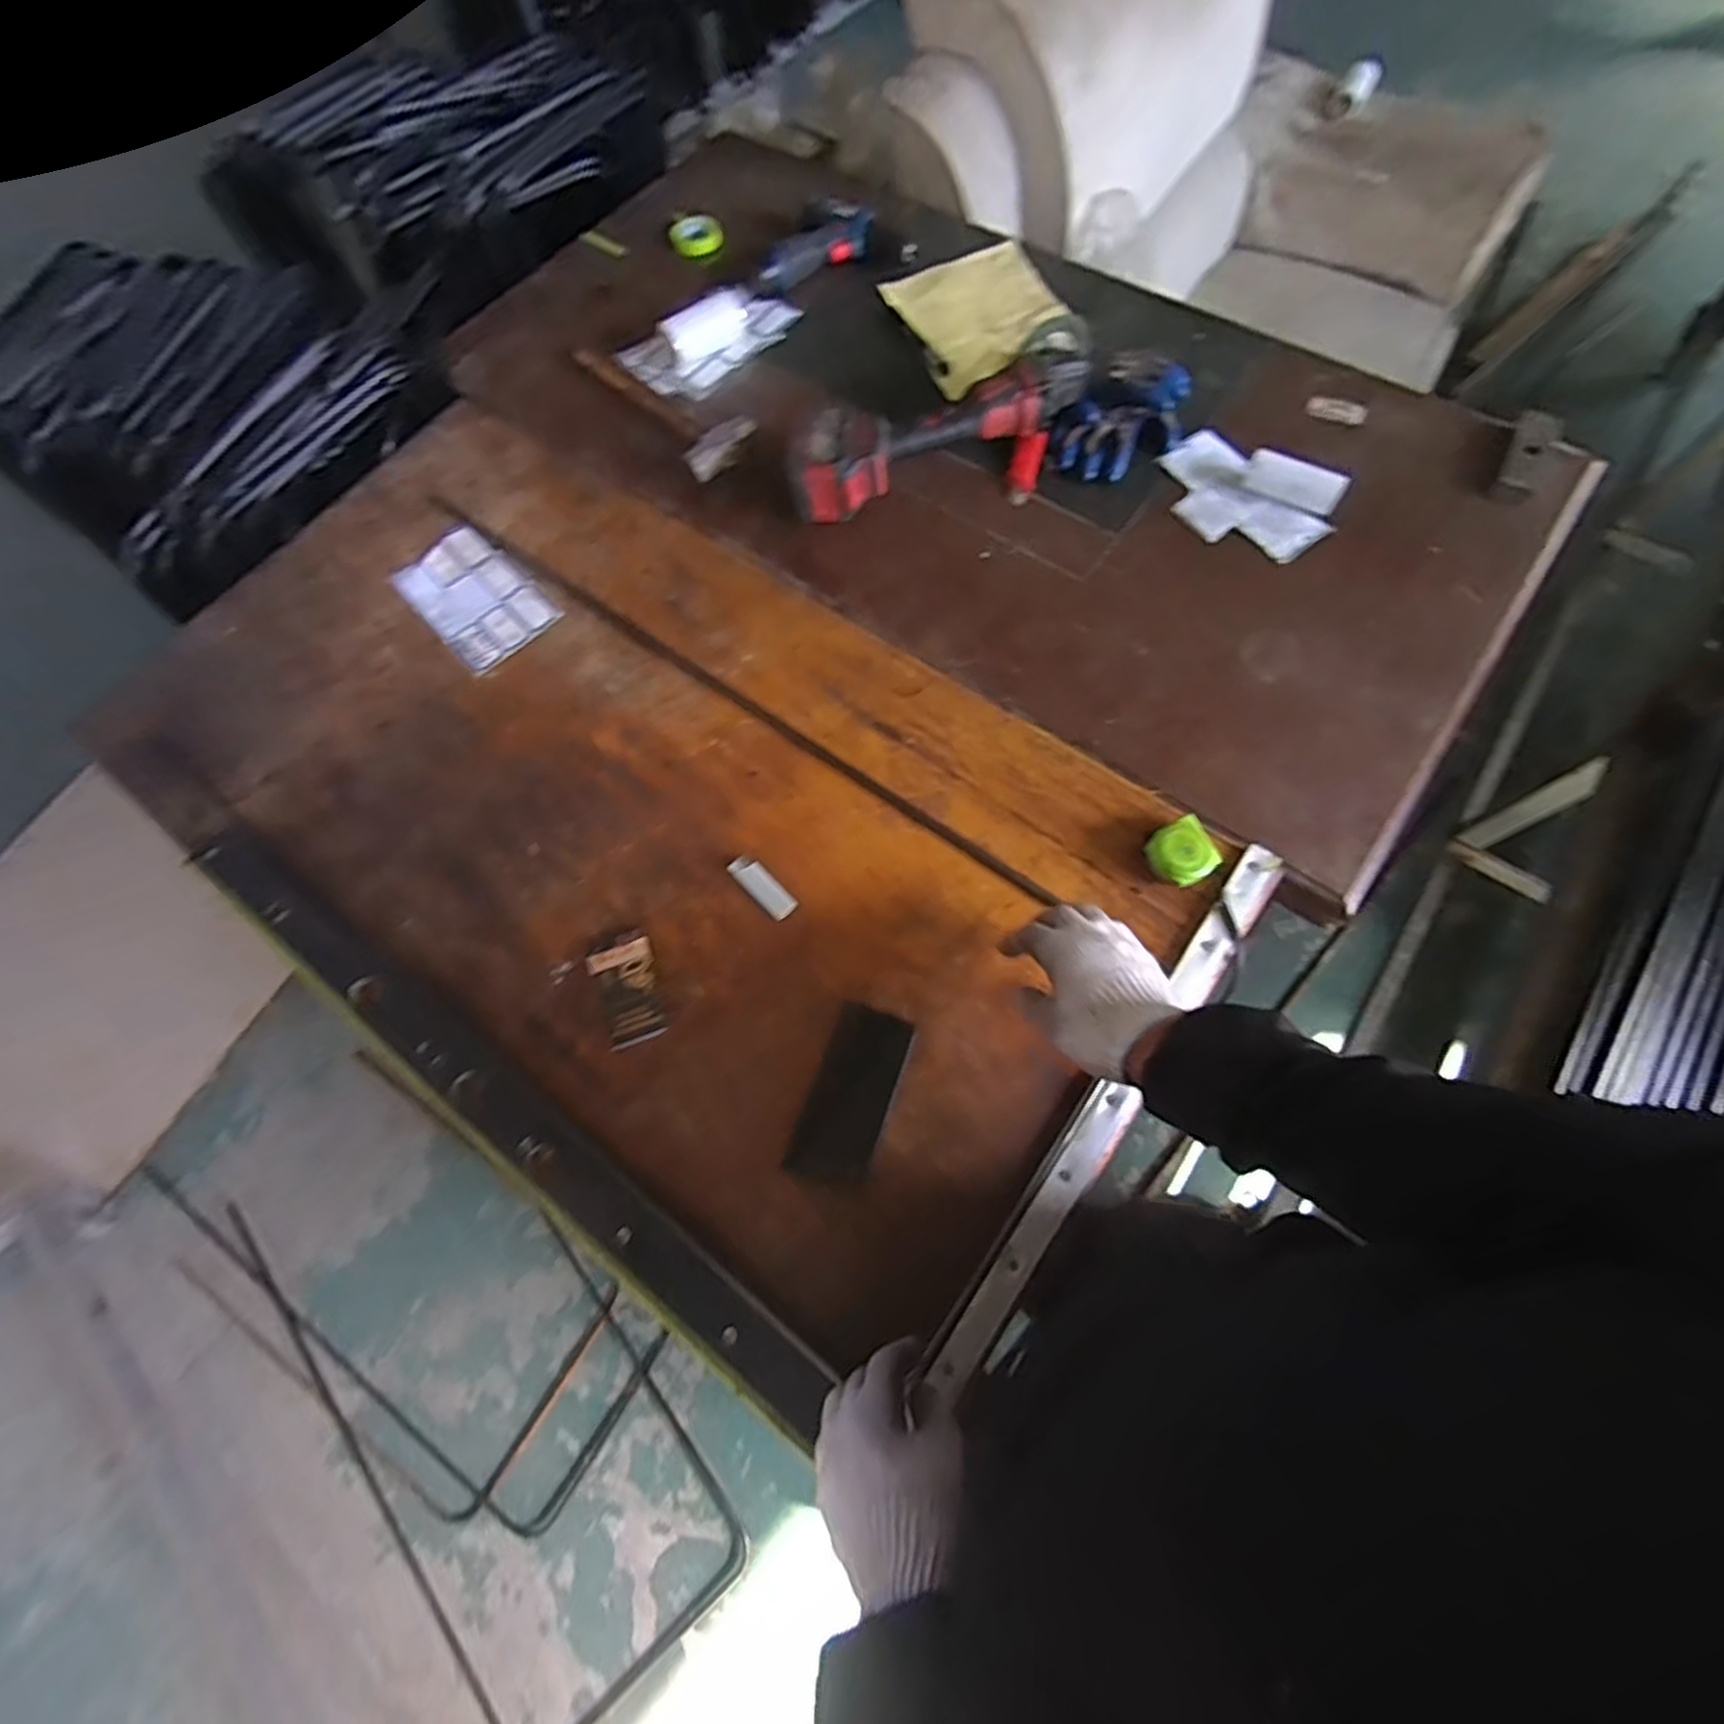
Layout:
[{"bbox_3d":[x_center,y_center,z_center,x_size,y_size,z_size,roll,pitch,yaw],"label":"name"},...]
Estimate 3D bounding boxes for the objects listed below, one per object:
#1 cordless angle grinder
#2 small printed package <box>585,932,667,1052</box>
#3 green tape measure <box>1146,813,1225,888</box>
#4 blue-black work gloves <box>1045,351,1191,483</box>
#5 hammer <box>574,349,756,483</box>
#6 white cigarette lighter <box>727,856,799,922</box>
[{"bbox_3d":[0.104,-0.493,0.864,0.389,0.093,0.151,-23,69,-6],"label":"cordless angle grinder"},{"bbox_3d":[-0.217,0.116,0.686,0.056,0.013,0.106,-23,69,-5],"label":"small printed package"},{"bbox_3d":[0.301,-0.007,0.694,0.060,0.032,0.059,-32,70,-8],"label":"green tape measure"},{"bbox_3d":[0.318,-0.534,0.888,0.127,0.042,0.201,35,74,15],"label":"blue-black work gloves"},{"bbox_3d":[-0.261,-0.603,0.944,0.094,0.025,0.303,-41,72,-11],"label":"hammer"},{"bbox_3d":[-0.100,0.022,0.728,0.027,0.015,0.082,-42,72,-11],"label":"white cigarette lighter"}]

